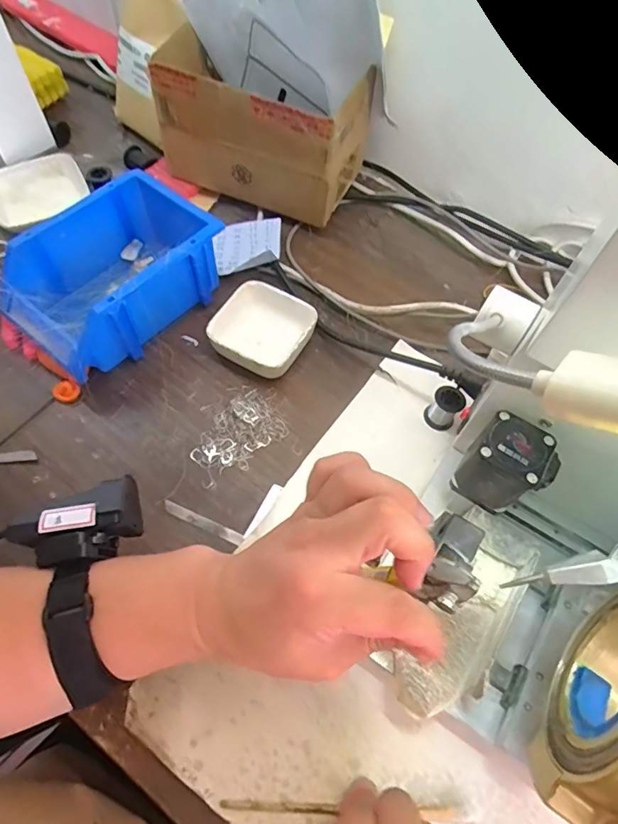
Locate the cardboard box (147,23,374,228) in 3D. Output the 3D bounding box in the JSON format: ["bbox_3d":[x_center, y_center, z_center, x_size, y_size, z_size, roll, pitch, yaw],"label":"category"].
[{"bbox_3d":[-0.048,-0.298,0.538,0.201,0.135,0.103,22,62,9],"label":"cardboard box"}]

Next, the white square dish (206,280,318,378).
[{"bbox_3d":[-0.043,-0.076,0.470,0.085,0.031,0.085,25,63,10],"label":"white square dish"}]

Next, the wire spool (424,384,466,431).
[{"bbox_3d":[0.118,-0.004,0.434,0.026,0.030,0.025,1,61,-2],"label":"wire spool"}]

